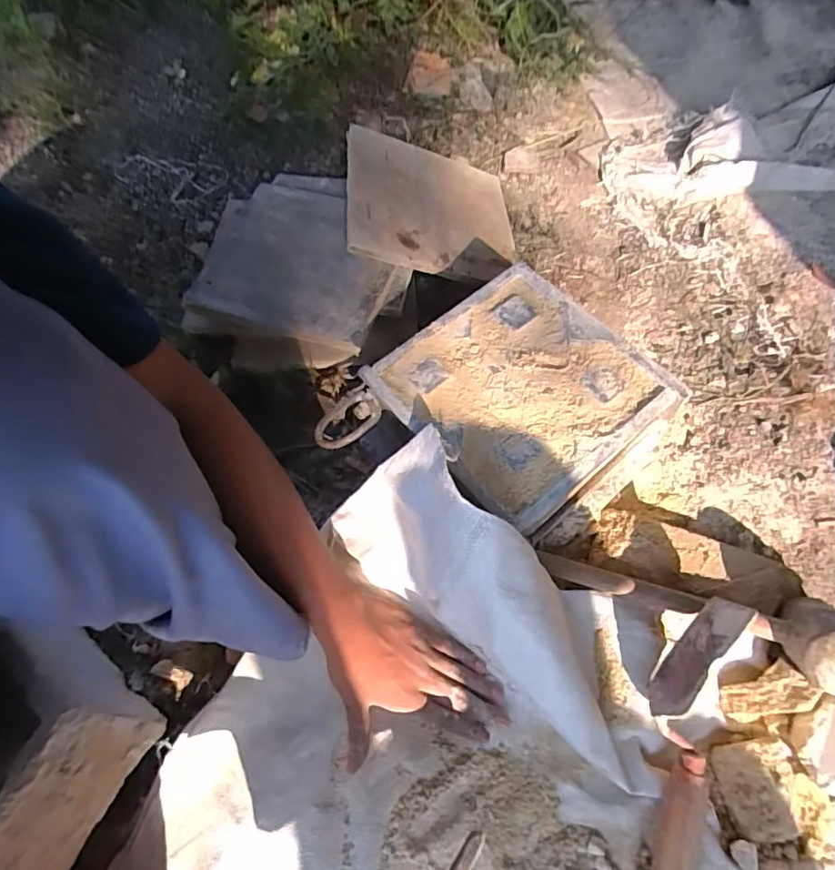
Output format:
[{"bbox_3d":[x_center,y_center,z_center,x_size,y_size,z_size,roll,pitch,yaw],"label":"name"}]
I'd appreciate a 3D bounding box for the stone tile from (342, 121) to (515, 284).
[{"bbox_3d":[0.020,-0.327,0.751,0.242,0.016,0.243,8,63,-20],"label":"stone tile"}]

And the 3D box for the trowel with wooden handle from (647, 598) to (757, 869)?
[{"bbox_3d":[0.227,0.274,0.445,0.064,0.071,0.269,12,77,10],"label":"trowel with wooden handle"}]

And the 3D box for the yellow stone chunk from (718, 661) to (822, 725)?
[{"bbox_3d":[0.321,0.238,0.483,0.078,0.026,0.040,-39,58,30],"label":"yellow stone chunk"}]

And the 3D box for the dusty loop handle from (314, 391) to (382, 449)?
[{"bbox_3d":[-0.079,-0.016,0.584,0.078,0.016,0.045,-42,83,-7],"label":"dusty loop handle"}]

